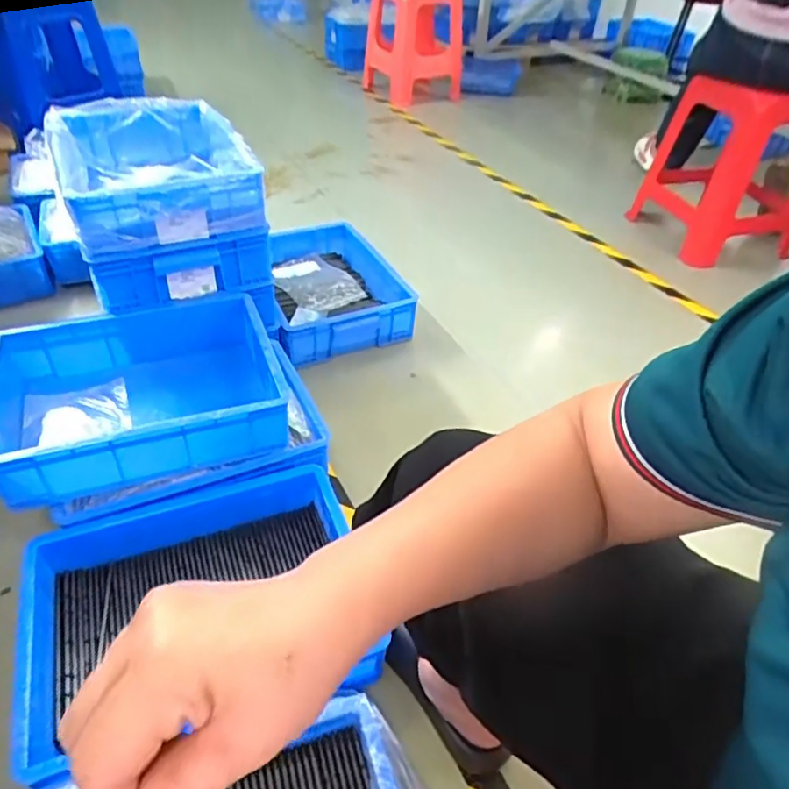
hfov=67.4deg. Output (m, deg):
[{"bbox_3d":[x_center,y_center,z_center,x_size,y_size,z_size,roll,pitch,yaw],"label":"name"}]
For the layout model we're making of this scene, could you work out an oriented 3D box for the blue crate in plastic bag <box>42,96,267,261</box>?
[{"bbox_3d":[-0.451,-0.421,1.108,0.308,0.128,0.475,-17,46,-22],"label":"blue crate in plastic bag"}]

